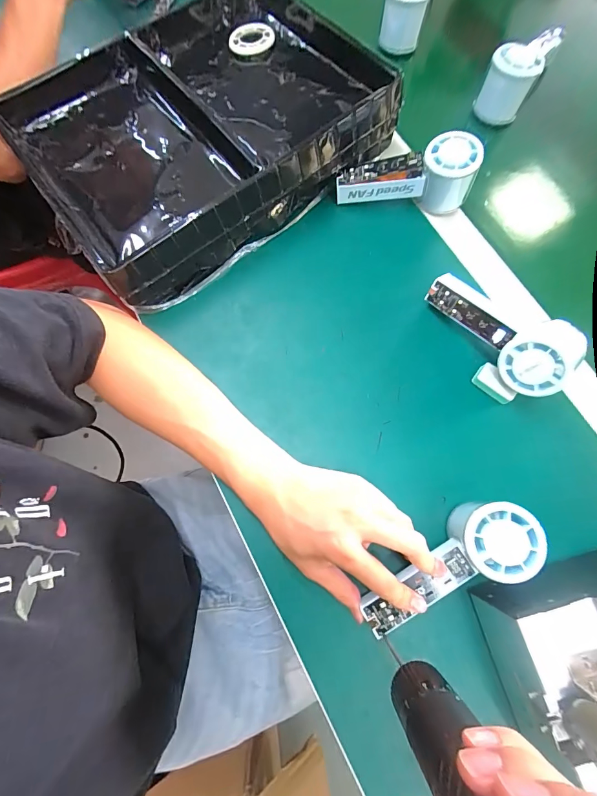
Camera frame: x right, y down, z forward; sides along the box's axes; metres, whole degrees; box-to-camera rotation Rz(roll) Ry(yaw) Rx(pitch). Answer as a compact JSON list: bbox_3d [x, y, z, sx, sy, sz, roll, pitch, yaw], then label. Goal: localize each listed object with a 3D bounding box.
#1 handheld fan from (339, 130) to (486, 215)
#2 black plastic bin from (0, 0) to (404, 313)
[{"bbox_3d":[0.119,-0.245,0.402,0.148,0.058,0.050,-6,75,-1],"label":"handheld fan"},{"bbox_3d":[-0.115,-0.320,0.427,0.374,0.071,0.305,-38,77,-9],"label":"black plastic bin"}]

